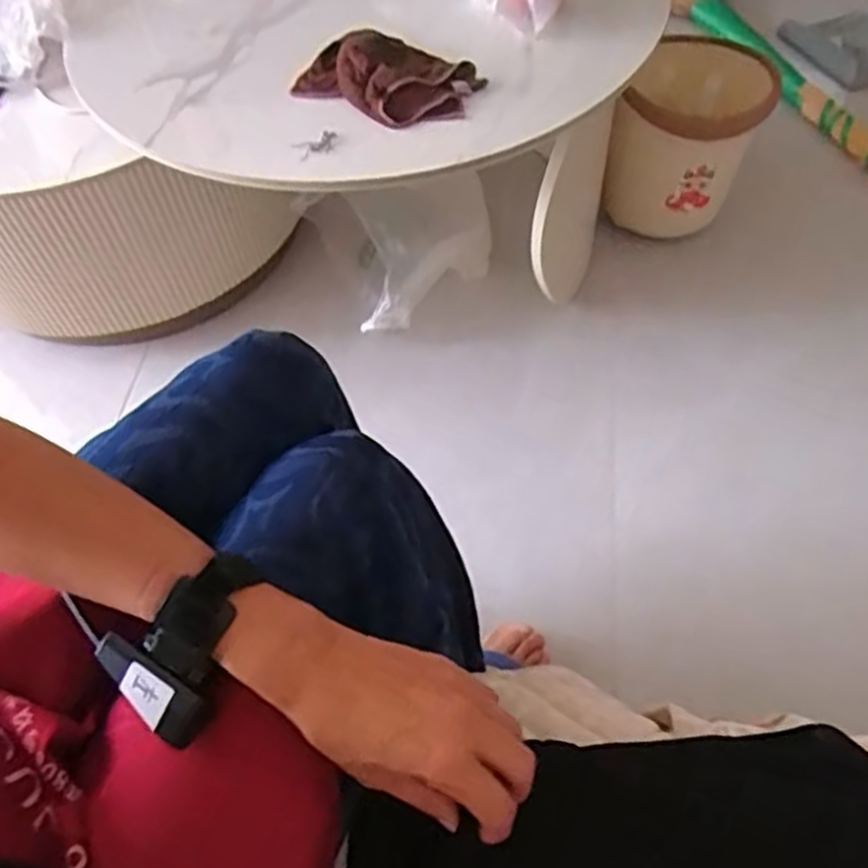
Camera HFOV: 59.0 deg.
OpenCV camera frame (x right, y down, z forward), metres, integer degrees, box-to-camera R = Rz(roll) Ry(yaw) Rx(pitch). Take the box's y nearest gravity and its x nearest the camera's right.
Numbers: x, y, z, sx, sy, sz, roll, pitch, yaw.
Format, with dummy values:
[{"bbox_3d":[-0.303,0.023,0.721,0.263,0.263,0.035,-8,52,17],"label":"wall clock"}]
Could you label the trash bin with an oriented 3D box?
[{"bbox_3d":[0.409,-0.468,1.251,0.206,0.250,0.211,18,60,15],"label":"trash bin"}]

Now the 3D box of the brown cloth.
[{"bbox_3d":[-0.053,-0.416,0.879,0.197,0.041,0.124,28,64,21],"label":"brown cloth"}]

